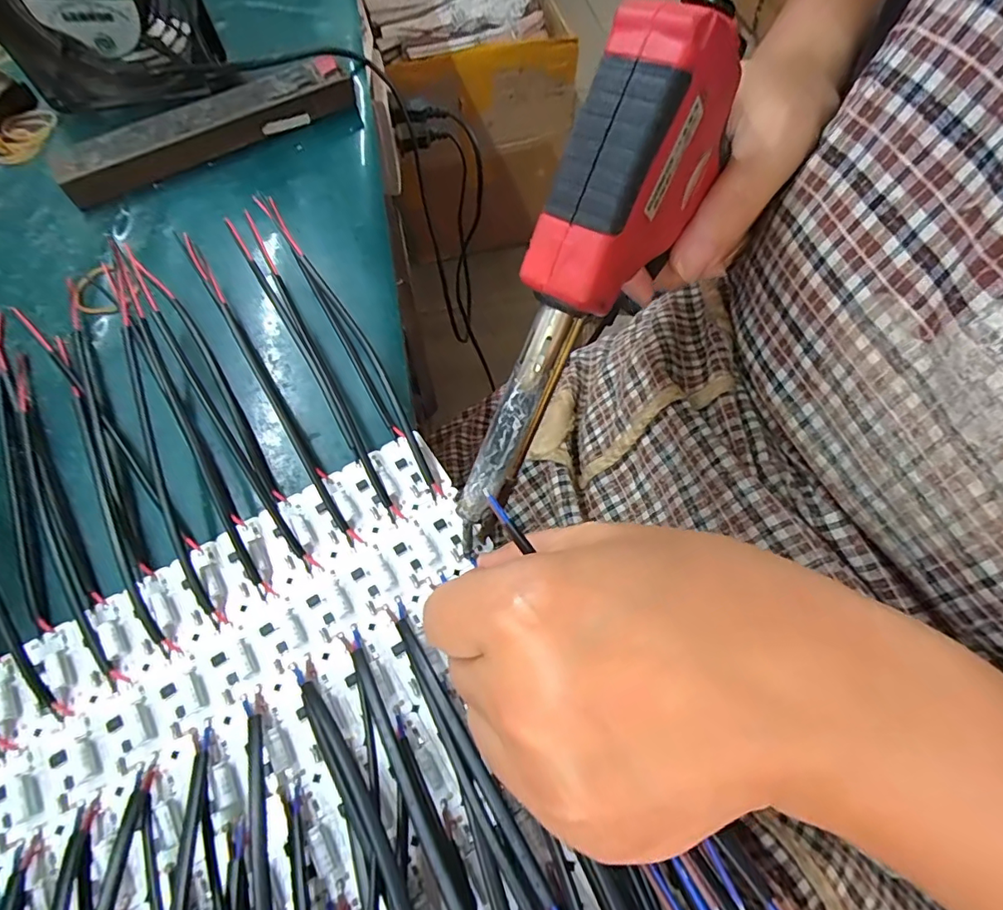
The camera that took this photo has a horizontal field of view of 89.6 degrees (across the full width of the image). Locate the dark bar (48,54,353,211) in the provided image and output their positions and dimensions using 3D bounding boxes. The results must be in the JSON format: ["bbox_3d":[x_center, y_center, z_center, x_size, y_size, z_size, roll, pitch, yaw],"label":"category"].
[{"bbox_3d":[-0.187,-0.213,0.326,0.185,0.023,0.034,-34,70,-15],"label":"dark bar"}]

